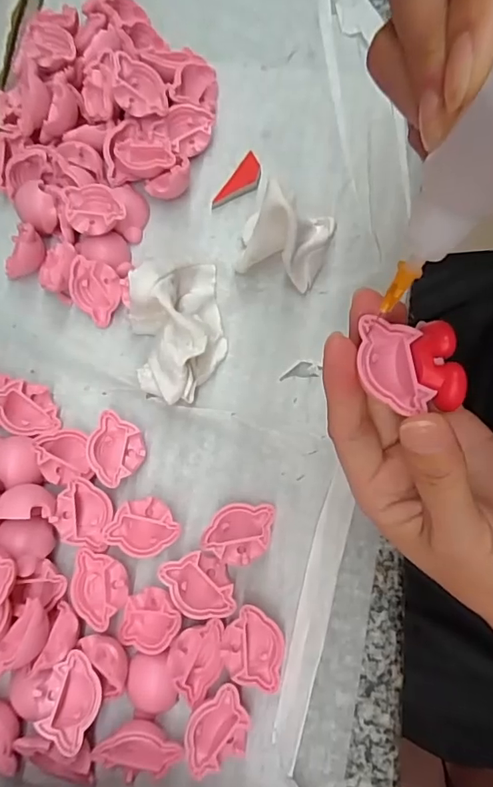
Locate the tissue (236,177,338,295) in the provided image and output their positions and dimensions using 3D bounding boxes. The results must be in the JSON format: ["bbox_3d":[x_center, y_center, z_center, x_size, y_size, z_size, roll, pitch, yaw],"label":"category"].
[{"bbox_3d":[0.019,-0.084,0.255,0.049,0.050,0.043,14,78,7],"label":"tissue"}]

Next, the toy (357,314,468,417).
[{"bbox_3d":[0.055,-0.009,0.168,0.033,0.009,0.031,2,76,2],"label":"toy"}]

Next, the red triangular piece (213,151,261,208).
[{"bbox_3d":[-0.004,-0.121,0.288,0.016,0.007,0.038,36,80,9],"label":"red triangular piece"}]

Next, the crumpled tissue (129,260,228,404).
[{"bbox_3d":[-0.037,-0.037,0.254,0.047,0.038,0.080,-10,76,2],"label":"crumpled tissue"}]

